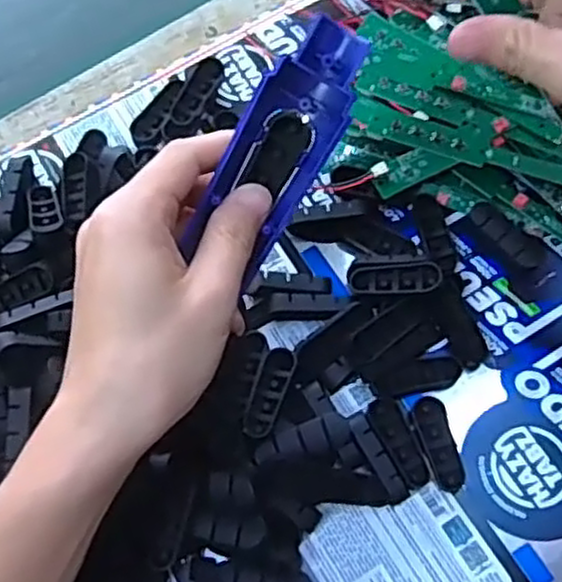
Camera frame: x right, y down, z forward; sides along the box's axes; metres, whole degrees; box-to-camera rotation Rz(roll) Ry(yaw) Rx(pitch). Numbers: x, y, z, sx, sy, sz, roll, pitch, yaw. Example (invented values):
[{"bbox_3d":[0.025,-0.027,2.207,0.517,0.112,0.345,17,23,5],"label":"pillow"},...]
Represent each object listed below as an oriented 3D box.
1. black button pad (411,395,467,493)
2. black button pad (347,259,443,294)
[{"bbox_3d":[0.080,0.078,0.380,0.017,0.008,0.047,-15,69,-6],"label":"black button pad"},{"bbox_3d":[0.060,-0.008,0.397,0.049,0.006,0.018,-1,67,19],"label":"black button pad"}]

